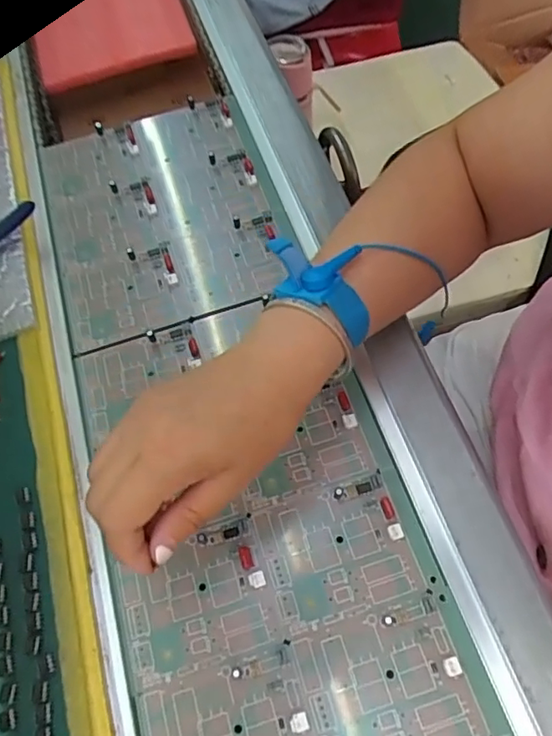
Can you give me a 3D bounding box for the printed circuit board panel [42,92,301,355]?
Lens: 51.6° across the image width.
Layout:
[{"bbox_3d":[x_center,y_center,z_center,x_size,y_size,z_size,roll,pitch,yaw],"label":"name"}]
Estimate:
[{"bbox_3d":[-0.093,-0.132,0.468,0.181,0.017,0.223,-17,63,-6],"label":"printed circuit board panel"}]

